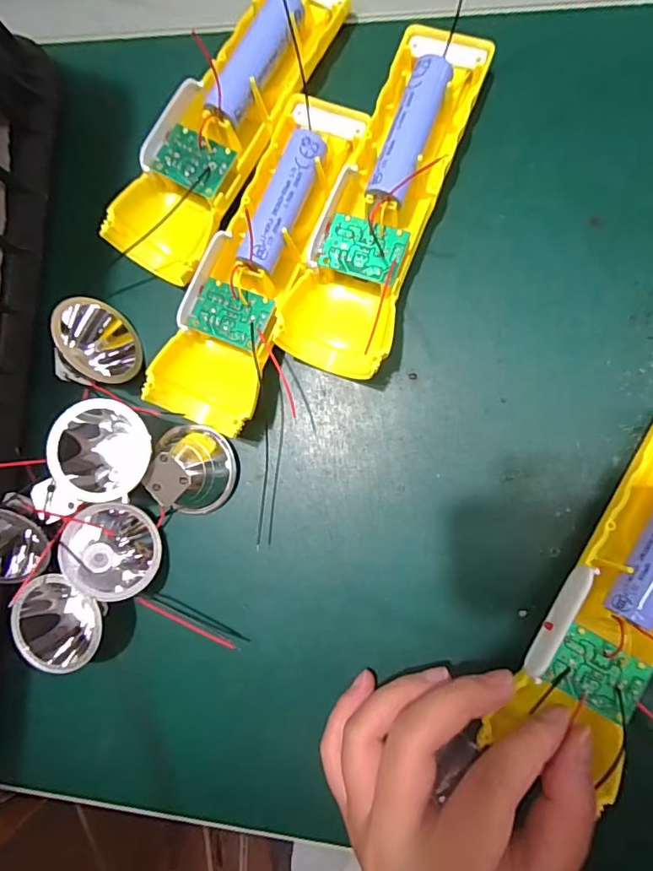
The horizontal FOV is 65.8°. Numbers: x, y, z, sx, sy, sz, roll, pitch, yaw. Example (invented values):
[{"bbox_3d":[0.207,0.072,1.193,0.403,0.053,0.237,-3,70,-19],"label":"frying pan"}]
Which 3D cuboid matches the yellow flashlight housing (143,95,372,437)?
[{"bbox_3d":[-0.030,-0.083,0.241,0.049,0.033,0.162,23,90,9],"label":"yellow flashlight housing"}]

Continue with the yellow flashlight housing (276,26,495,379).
[{"bbox_3d":[0.028,-0.109,0.234,0.049,0.032,0.164,21,90,9],"label":"yellow flashlight housing"}]

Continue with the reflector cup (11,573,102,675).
[{"bbox_3d":[-0.124,0.089,0.243,0.042,0.028,0.037,32,91,9],"label":"reflector cup"}]

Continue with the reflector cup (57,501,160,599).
[{"bbox_3d":[-0.106,0.057,0.245,0.028,0.044,0.043,-20,75,51],"label":"reflector cup"}]

